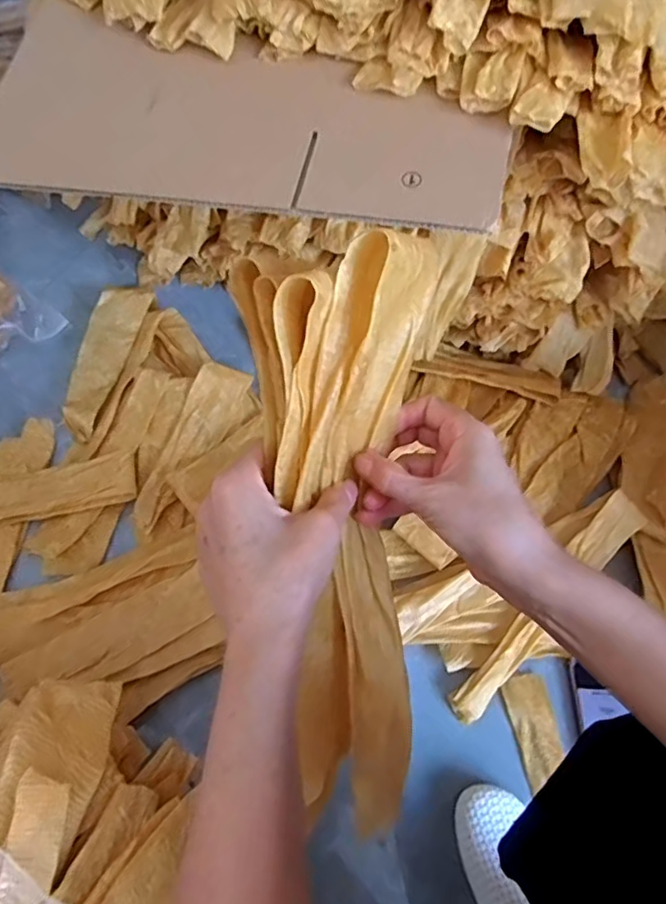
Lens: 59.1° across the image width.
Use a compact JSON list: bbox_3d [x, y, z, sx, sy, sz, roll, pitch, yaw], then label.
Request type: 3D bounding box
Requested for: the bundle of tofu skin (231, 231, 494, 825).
[{"bbox_3d":[0.026,0.061,0.355,0.125,0.357,0.055,-7,18,-9],"label":"bundle of tofu skin"}]

